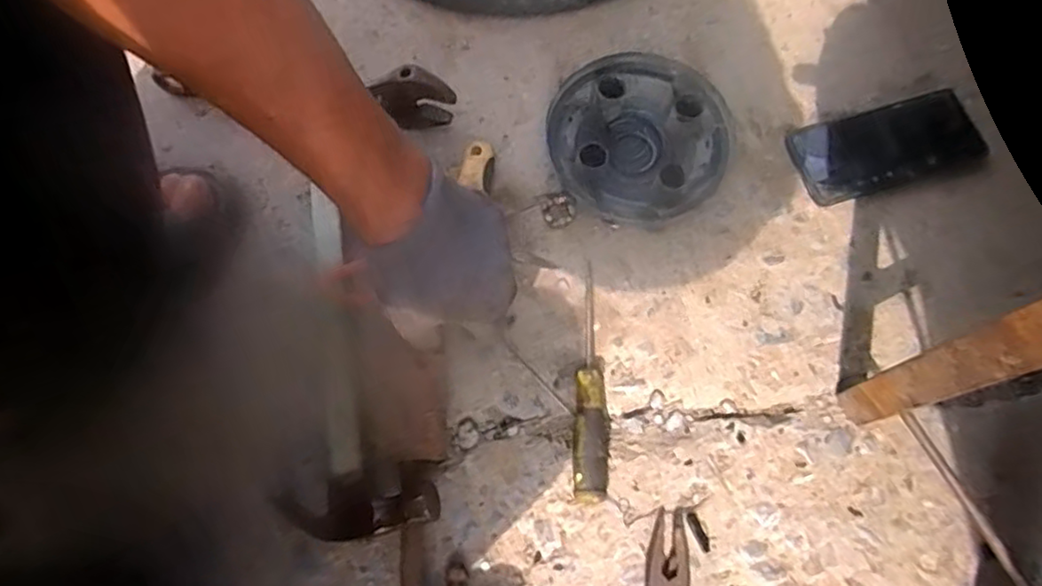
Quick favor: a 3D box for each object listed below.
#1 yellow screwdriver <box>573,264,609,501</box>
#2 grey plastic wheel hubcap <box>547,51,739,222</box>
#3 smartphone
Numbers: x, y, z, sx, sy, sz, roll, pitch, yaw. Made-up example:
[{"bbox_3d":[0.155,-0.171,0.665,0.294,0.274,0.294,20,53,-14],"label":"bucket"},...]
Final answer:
[{"bbox_3d":[0.059,0.070,0.529,0.028,0.027,0.185,4,71,2],"label":"yellow screwdriver"},{"bbox_3d":[0.111,-0.140,0.595,0.164,0.033,0.156,-17,72,-5],"label":"grey plastic wheel hubcap"},{"bbox_3d":[0.338,-0.135,0.600,0.172,0.010,0.077,-16,72,-4],"label":"smartphone"}]

